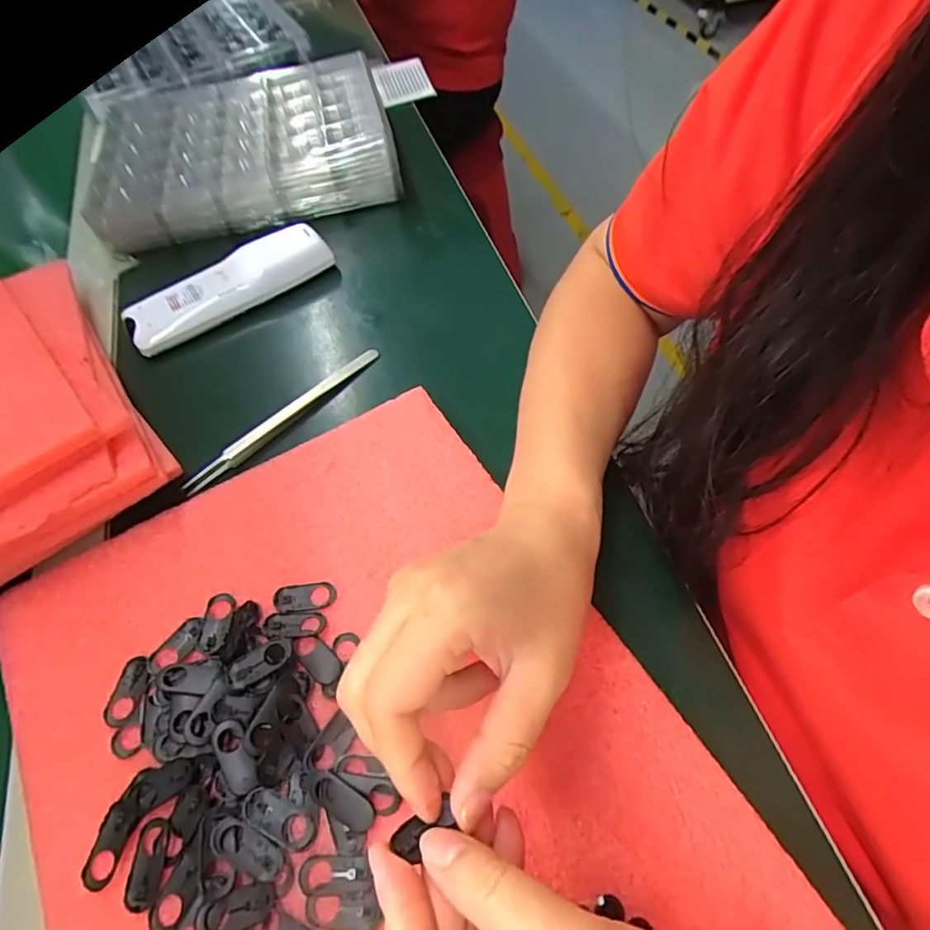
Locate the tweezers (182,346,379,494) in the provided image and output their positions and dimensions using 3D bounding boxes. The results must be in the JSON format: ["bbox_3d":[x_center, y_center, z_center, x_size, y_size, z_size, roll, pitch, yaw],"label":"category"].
[{"bbox_3d":[-0.115,-0.034,0.371,0.010,0.004,0.153,36,66,24],"label":"tweezers"}]

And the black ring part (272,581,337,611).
[{"bbox_3d":[-0.084,0.068,0.297,0.032,0.004,0.014,-7,56,0],"label":"black ring part"}]

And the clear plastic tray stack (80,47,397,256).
[{"bbox_3d":[-0.211,-0.306,0.526,0.262,0.053,0.233,-15,57,-5],"label":"clear plastic tray stack"}]

